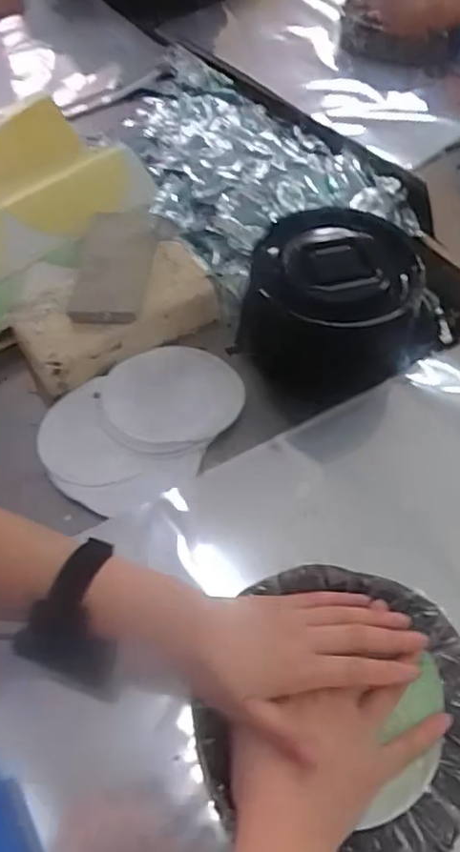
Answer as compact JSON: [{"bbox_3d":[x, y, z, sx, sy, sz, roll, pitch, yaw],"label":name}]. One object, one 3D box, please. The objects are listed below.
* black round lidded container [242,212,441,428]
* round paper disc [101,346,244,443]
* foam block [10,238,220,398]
[{"bbox_3d":[0.101,-0.114,0.605,0.153,0.132,0.145,-1,56,1],"label":"black round lidded container"},{"bbox_3d":[-0.056,-0.033,0.612,0.131,0.007,0.124,-2,48,3],"label":"round paper disc"},{"bbox_3d":[-0.119,-0.117,0.643,0.206,0.048,0.097,-32,61,-18],"label":"foam block"}]

